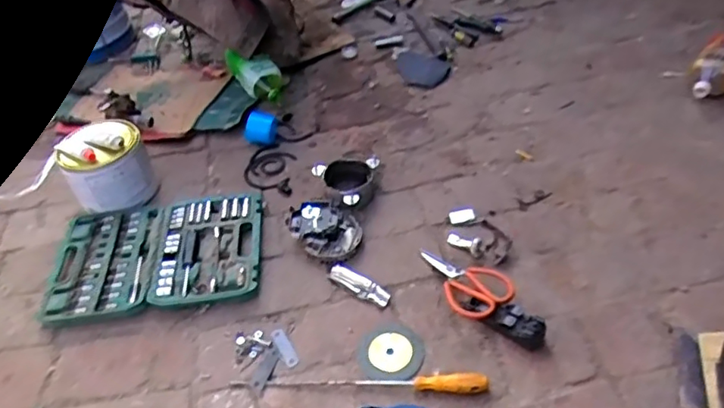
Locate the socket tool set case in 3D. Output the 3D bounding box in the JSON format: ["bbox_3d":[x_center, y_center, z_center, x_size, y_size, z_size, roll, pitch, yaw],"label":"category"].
[{"bbox_3d":[-0.386,0.094,1.088,0.393,0.034,0.255,-8,46,-1],"label":"socket tool set case"}]

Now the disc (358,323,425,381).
[{"bbox_3d":[0.046,0.232,0.919,0.101,0.011,0.093,-3,46,3],"label":"disc"}]

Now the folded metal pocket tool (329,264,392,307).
[{"bbox_3d":[-0.006,0.138,1.005,0.122,0.020,0.027,23,53,26],"label":"folded metal pocket tool"}]

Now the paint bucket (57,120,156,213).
[{"bbox_3d":[-0.503,-0.067,1.163,0.151,0.152,0.124,-26,49,-18],"label":"paint bucket"}]

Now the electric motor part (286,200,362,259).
[{"bbox_3d":[-0.071,0.050,1.083,0.143,0.045,0.106,18,51,22],"label":"electric motor part"}]

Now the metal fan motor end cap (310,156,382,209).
[{"bbox_3d":[-0.013,-0.046,1.167,0.122,0.052,0.134,-30,50,-22],"label":"metal fan motor end cap"}]

